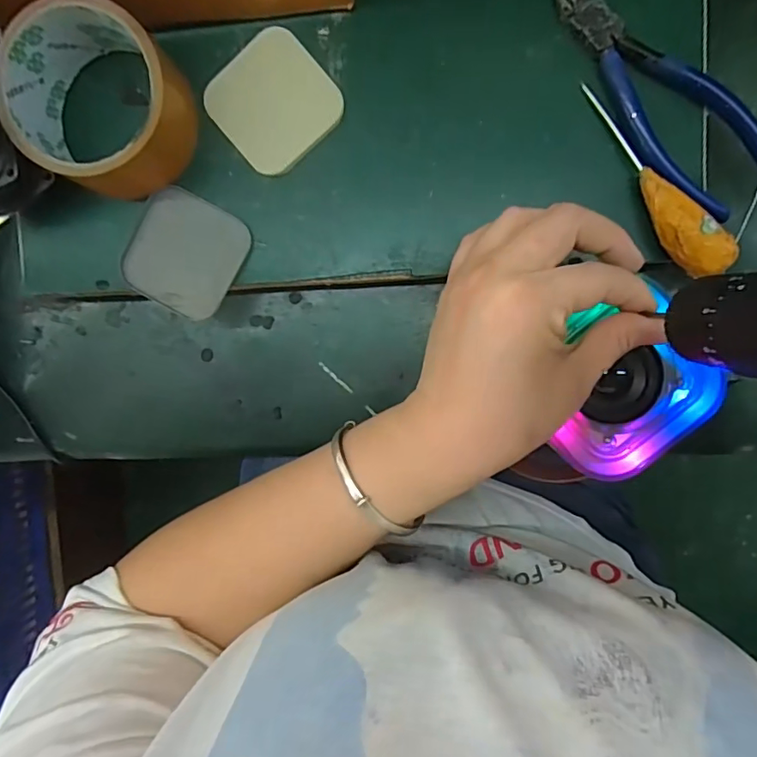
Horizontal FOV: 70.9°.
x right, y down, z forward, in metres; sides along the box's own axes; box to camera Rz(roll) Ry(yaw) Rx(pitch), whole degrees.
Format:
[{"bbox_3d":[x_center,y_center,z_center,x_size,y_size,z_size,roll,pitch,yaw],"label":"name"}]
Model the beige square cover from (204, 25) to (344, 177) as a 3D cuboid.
[{"bbox_3d":[-0.059,-0.156,0.301,0.064,0.008,0.063,-41,90,7],"label":"beige square cover"}]

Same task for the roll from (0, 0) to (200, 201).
[{"bbox_3d":[-0.148,-0.146,0.285,0.083,0.049,0.084,0,94,5],"label":"roll"}]

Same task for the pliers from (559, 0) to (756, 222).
[{"bbox_3d":[0.150,-0.151,0.284,0.056,0.017,0.152,-40,90,7],"label":"pliers"}]

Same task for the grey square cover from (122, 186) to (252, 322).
[{"bbox_3d":[-0.113,-0.073,0.312,0.065,0.004,0.064,29,97,2],"label":"grey square cover"}]

